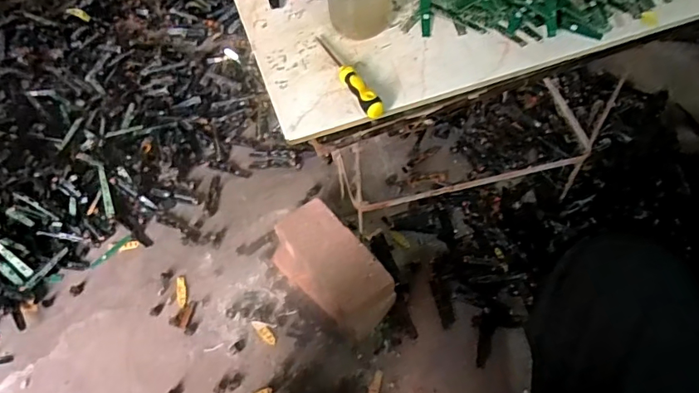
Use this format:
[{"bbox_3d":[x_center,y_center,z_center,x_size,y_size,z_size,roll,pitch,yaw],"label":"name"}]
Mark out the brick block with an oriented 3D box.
[{"bbox_3d":[-0.030,0.134,0.890,0.123,0.110,0.245,-36,60,-20],"label":"brick block"}]

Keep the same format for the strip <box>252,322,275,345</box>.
[{"bbox_3d":[-0.152,0.242,0.881,0.020,0.004,0.055,-36,65,-20],"label":"strip"}]

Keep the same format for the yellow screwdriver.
[{"bbox_3d":[-0.005,-0.146,0.568,0.018,0.028,0.154,-25,57,-13],"label":"yellow screwdriver"}]

